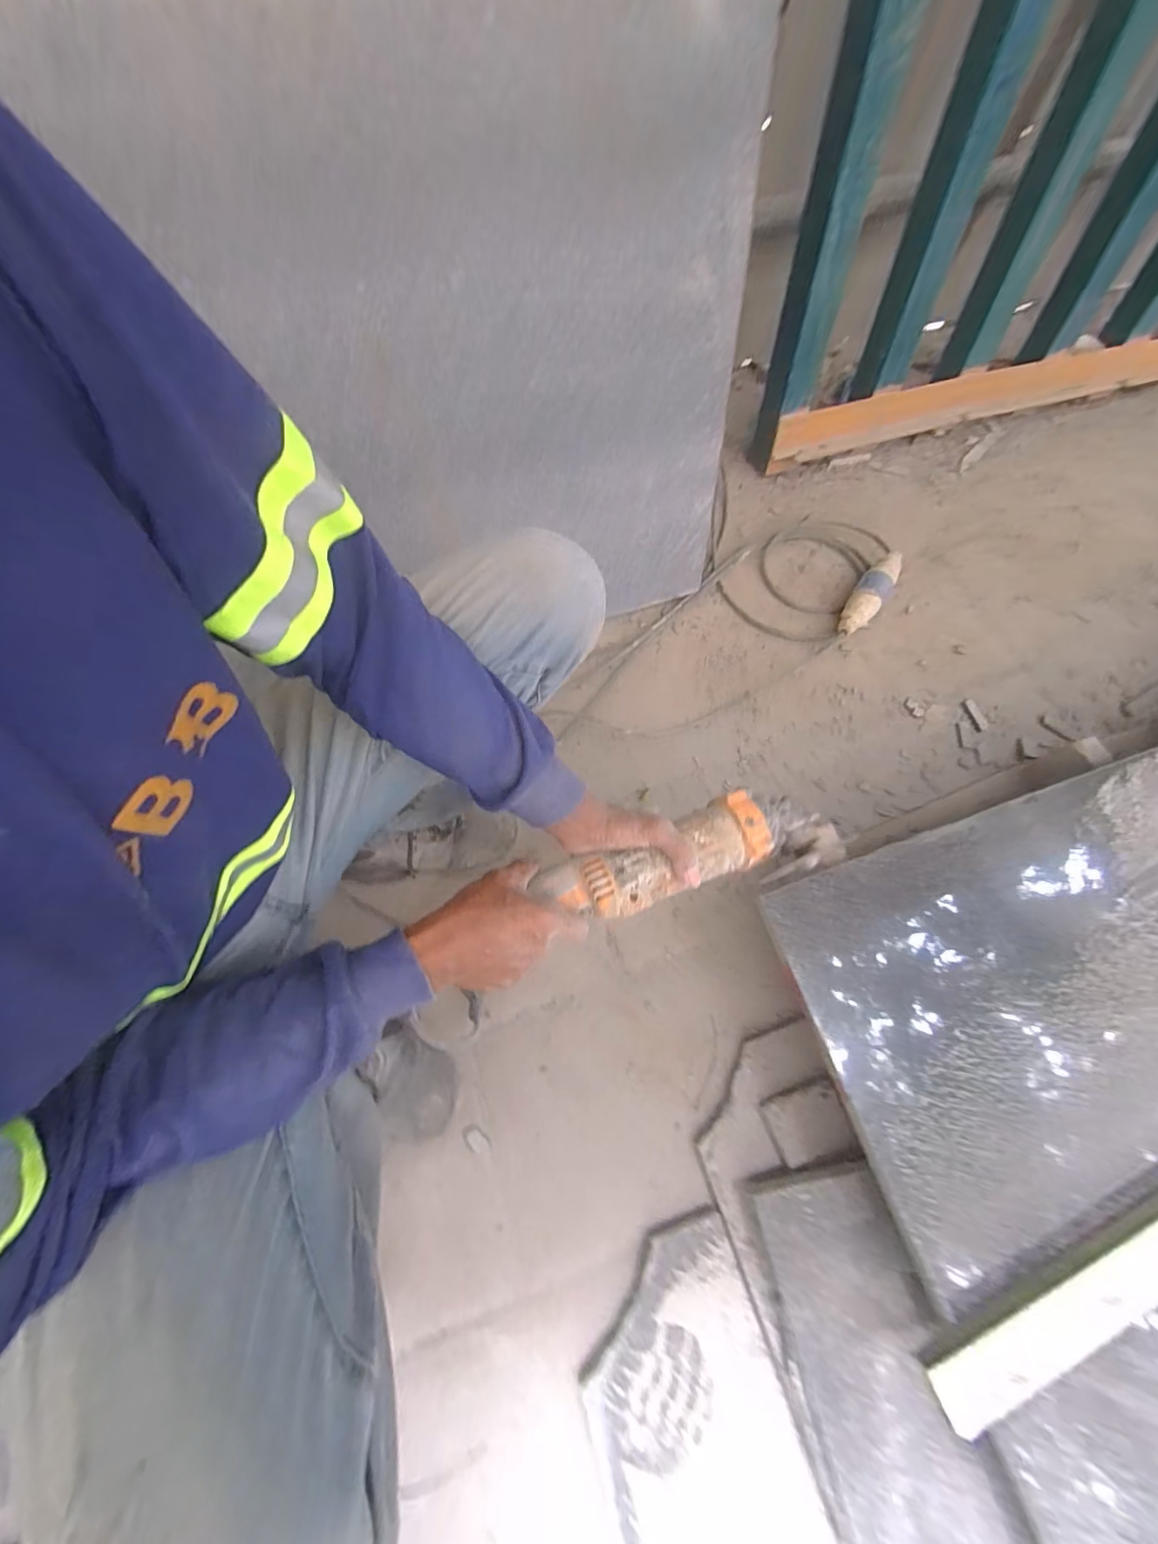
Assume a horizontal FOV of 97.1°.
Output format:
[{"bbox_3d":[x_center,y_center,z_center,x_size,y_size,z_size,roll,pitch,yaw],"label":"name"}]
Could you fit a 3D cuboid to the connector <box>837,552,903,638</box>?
[{"bbox_3d":[0.496,-0.302,0.875,0.057,0.054,0.182,40,73,15],"label":"connector"}]

